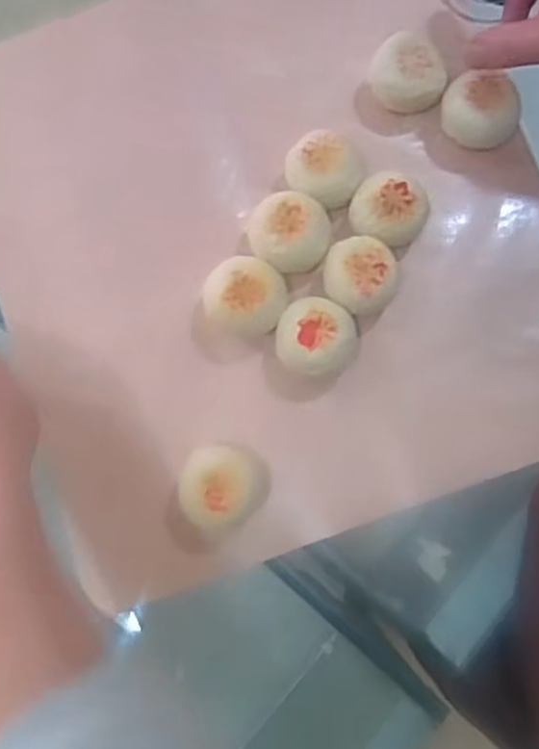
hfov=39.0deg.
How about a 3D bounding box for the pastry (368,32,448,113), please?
[{"bbox_3d":[0.088,-0.194,0.489,0.046,0.029,0.037,0,80,1],"label":"pastry"}]

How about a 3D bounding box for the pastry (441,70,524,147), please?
[{"bbox_3d":[0.134,-0.169,0.482,0.045,0.030,0.037,11,80,3],"label":"pastry"}]

